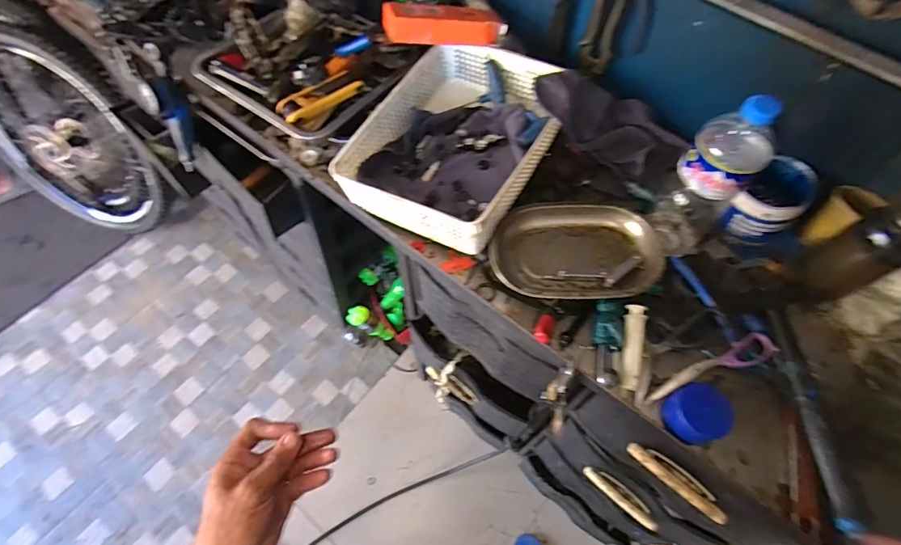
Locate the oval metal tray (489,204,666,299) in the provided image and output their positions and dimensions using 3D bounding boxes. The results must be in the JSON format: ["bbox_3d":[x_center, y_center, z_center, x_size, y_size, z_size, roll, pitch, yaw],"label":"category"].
[{"bbox_3d":[0.167,-0.028,0.622,0.221,0.047,0.152,4,61,1],"label":"oval metal tray"}]

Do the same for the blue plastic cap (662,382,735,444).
[{"bbox_3d":[0.293,0.169,0.538,0.064,0.047,0.065,-15,63,-9],"label":"blue plastic cap"}]

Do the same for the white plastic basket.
[{"bbox_3d":[0.014,-0.205,0.699,0.247,0.091,0.324,29,65,14],"label":"white plastic basket"}]

